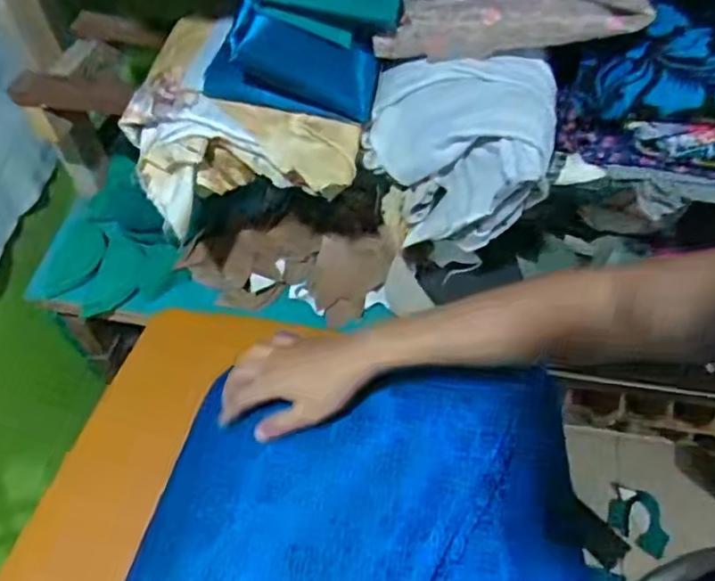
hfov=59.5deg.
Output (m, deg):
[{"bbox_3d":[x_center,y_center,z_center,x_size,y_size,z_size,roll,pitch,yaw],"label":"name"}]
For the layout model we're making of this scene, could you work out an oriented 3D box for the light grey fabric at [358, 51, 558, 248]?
[{"bbox_3d":[0.101,-0.127,0.634,0.186,0.171,0.122,4,53,3],"label":"light grey fabric"}]

